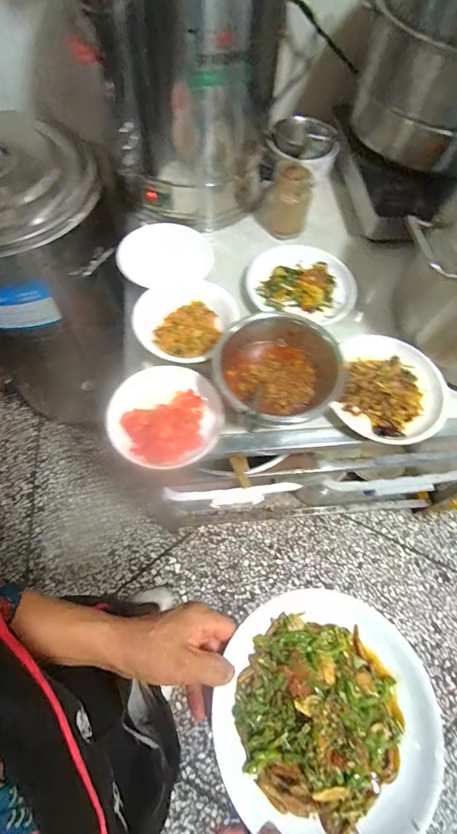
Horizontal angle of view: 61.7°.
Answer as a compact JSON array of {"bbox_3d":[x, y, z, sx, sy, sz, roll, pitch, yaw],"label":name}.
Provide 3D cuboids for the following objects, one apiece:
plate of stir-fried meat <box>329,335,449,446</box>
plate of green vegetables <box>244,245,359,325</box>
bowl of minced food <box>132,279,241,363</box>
[{"bbox_3d":[0.269,-0.051,0.626,0.169,0.043,0.196,16,62,5],"label":"plate of stir-fried meat"},{"bbox_3d":[0.140,-0.256,0.718,0.191,0.039,0.154,17,63,6],"label":"plate of green vegetables"},{"bbox_3d":[-0.072,-0.171,0.654,0.157,0.031,0.167,19,63,7],"label":"bowl of minced food"}]

